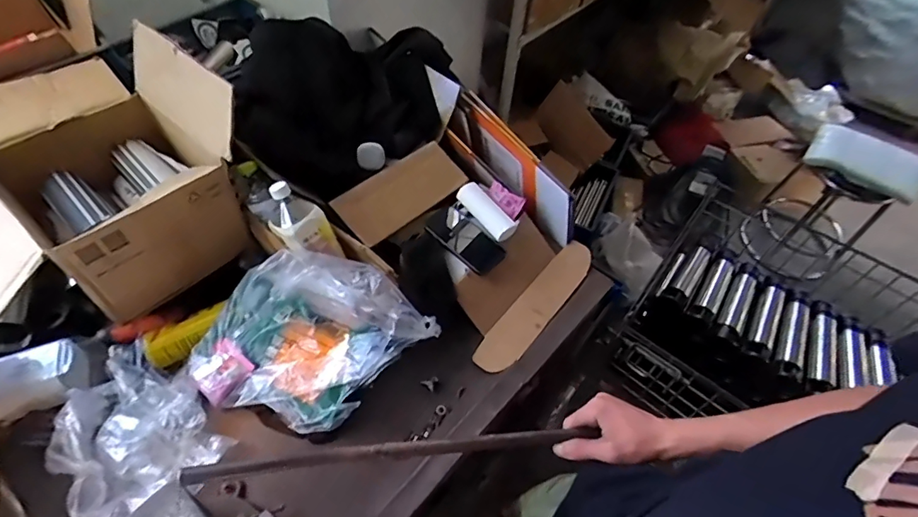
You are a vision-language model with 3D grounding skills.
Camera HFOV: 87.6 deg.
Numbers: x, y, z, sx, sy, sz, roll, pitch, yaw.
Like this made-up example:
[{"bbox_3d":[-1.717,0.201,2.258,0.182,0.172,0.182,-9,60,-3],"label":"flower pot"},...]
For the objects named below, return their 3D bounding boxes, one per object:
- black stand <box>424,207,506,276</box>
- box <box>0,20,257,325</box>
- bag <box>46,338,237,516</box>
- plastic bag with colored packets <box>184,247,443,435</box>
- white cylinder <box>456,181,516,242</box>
[{"bbox_3d":[0.007,-0.041,0.956,0.083,0.023,0.170,-40,65,-19],"label":"black stand"},{"bbox_3d":[-0.621,-0.144,0.789,0.408,0.268,0.415,38,59,23],"label":"box"},{"bbox_3d":[-0.503,0.247,0.725,0.260,0.070,0.186,39,60,23],"label":"bag"},{"bbox_3d":[-0.246,0.115,0.773,0.348,0.163,0.257,-32,61,-25],"label":"plastic bag with colored packets"},{"bbox_3d":[0.056,-0.094,0.974,0.056,0.039,0.146,-32,61,-25],"label":"white cylinder"}]

